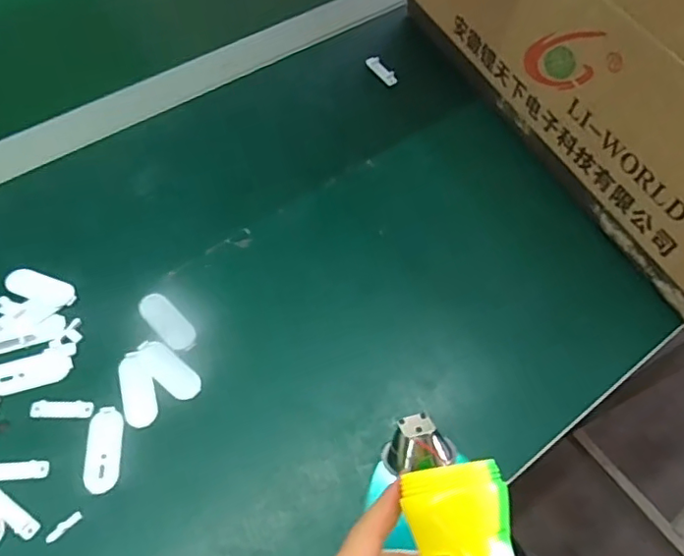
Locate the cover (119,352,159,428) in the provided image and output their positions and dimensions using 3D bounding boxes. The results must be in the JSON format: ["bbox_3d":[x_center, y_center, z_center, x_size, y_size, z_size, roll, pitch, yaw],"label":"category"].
[{"bbox_3d":[-0.132,0.072,0.358,0.020,0.006,0.048,-14,63,-12],"label":"cover"}]

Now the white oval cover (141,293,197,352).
[{"bbox_3d":[-0.118,0.030,0.378,0.046,0.009,0.020,40,66,17],"label":"white oval cover"}]

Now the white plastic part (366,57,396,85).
[{"bbox_3d":[0.036,-0.192,0.510,0.014,0.004,0.036,-28,66,-18],"label":"white plastic part"}]

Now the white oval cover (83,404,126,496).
[{"bbox_3d":[-0.146,0.104,0.339,0.021,0.004,0.050,-2,61,-5],"label":"white oval cover"}]

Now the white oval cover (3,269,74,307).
[{"bbox_3d":[-0.208,0.007,0.381,0.048,0.007,0.020,19,61,7],"label":"white oval cover"}]

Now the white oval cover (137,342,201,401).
[{"bbox_3d":[-0.114,0.060,0.364,0.050,0.005,0.020,35,64,15],"label":"white oval cover"}]

